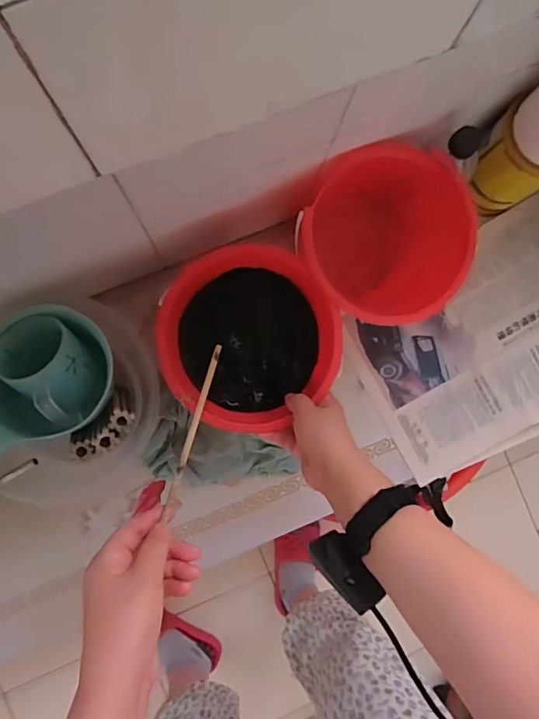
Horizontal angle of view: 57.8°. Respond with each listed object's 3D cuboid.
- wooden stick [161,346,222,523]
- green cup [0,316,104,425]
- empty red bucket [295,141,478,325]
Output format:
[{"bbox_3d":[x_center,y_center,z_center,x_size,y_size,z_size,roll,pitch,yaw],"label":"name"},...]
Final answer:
[{"bbox_3d":[-0.068,0.061,0.441,0.008,0.010,0.160,16,68,-5],"label":"wooden stick"},{"bbox_3d":[-0.237,0.016,0.529,0.079,0.094,0.105,3,64,18],"label":"green cup"},{"bbox_3d":[0.124,-0.143,0.604,0.197,0.184,0.165,8,88,-5],"label":"empty red bucket"}]

